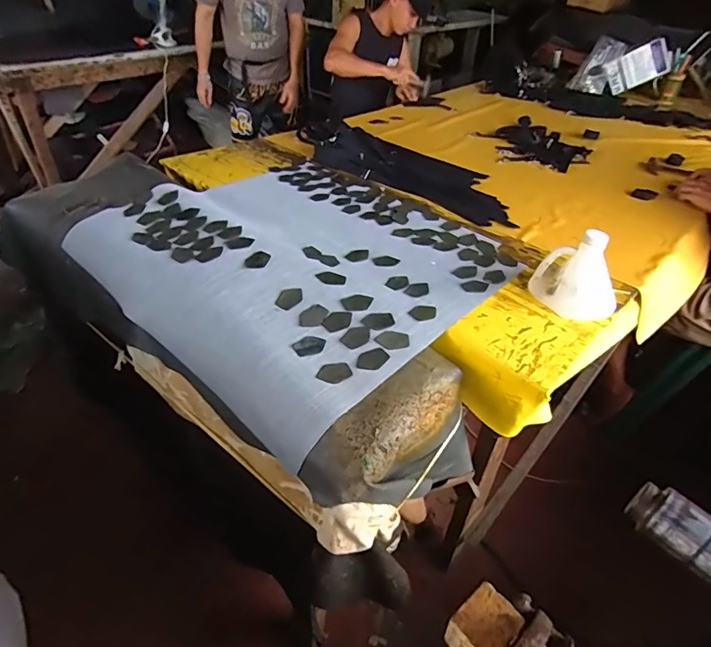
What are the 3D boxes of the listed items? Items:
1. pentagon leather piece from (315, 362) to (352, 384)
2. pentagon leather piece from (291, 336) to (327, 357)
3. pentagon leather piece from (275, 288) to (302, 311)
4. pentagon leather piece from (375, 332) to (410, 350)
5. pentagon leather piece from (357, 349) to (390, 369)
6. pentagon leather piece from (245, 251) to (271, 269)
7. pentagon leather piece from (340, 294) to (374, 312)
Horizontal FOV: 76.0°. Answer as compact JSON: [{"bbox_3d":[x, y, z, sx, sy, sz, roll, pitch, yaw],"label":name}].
[{"bbox_3d":[-0.033,0.078,0.711,0.054,0.004,0.038,-14,51,-25],"label":"pentagon leather piece"},{"bbox_3d":[-0.075,0.035,0.744,0.055,0.008,0.037,-23,47,-27],"label":"pentagon leather piece"},{"bbox_3d":[-0.116,-0.045,0.807,0.040,0.004,0.058,26,49,14],"label":"pentagon leather piece"},{"bbox_3d":[0.063,0.028,0.763,0.056,0.006,0.036,-3,42,-7],"label":"pentagon leather piece"},{"bbox_3d":[0.027,0.060,0.735,0.054,0.006,0.037,-21,46,-25],"label":"pentagon leather piece"},{"bbox_3d":[-0.186,-0.119,0.863,0.039,0.010,0.054,12,42,10],"label":"pentagon leather piece"},{"bbox_3d":[0.005,-0.038,0.816,0.056,0.004,0.041,-20,46,-25],"label":"pentagon leather piece"}]

